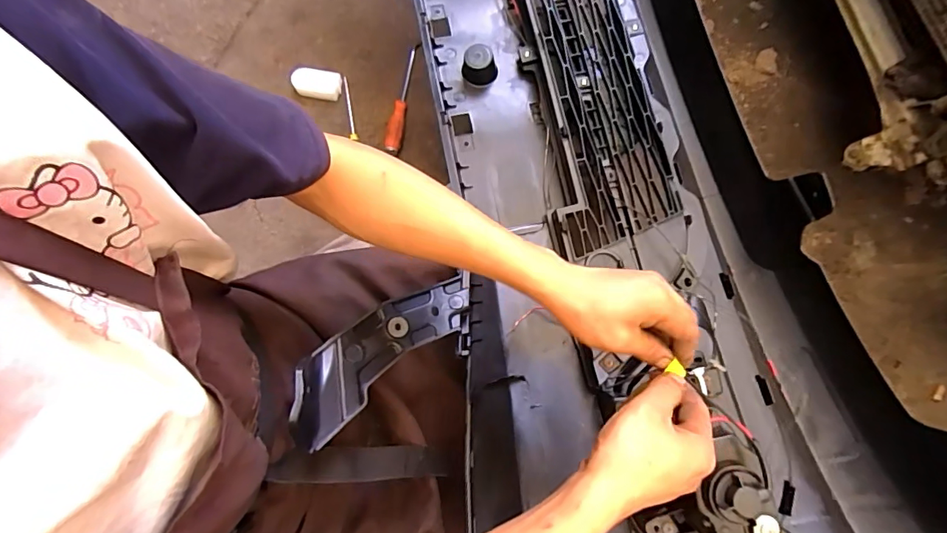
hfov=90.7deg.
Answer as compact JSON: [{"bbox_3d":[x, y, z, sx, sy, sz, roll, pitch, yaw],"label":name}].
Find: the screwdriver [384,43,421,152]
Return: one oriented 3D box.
[{"bbox_3d":[-0.153,-0.365,1.004,0.033,0.024,0.251,9,75,0],"label":"screwdriver"}]

